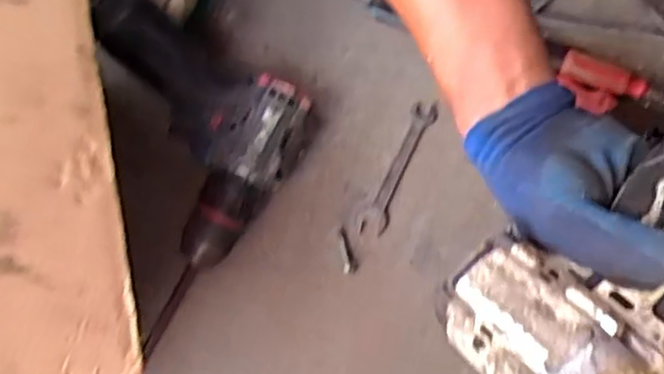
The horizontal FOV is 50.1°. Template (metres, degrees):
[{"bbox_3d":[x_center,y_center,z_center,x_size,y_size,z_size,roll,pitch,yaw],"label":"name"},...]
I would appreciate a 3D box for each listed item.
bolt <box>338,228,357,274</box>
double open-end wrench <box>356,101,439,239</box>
[{"bbox_3d":[0.012,0.049,0.545,0.010,0.005,0.036,-9,72,0],"label":"bolt"},{"bbox_3d":[0.051,-0.016,0.556,0.022,0.008,0.112,23,75,10],"label":"double open-end wrench"}]

